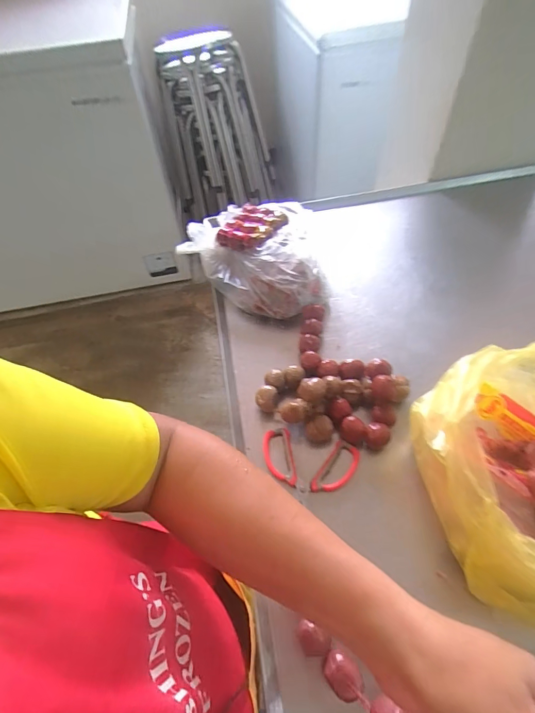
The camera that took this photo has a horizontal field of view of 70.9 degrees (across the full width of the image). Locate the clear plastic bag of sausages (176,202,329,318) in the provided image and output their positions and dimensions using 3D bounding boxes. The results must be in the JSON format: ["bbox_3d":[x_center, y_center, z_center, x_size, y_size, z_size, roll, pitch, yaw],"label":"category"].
[{"bbox_3d":[-0.030,-0.191,0.685,0.245,0.087,0.272,-6,54,0],"label":"clear plastic bag of sausages"}]

